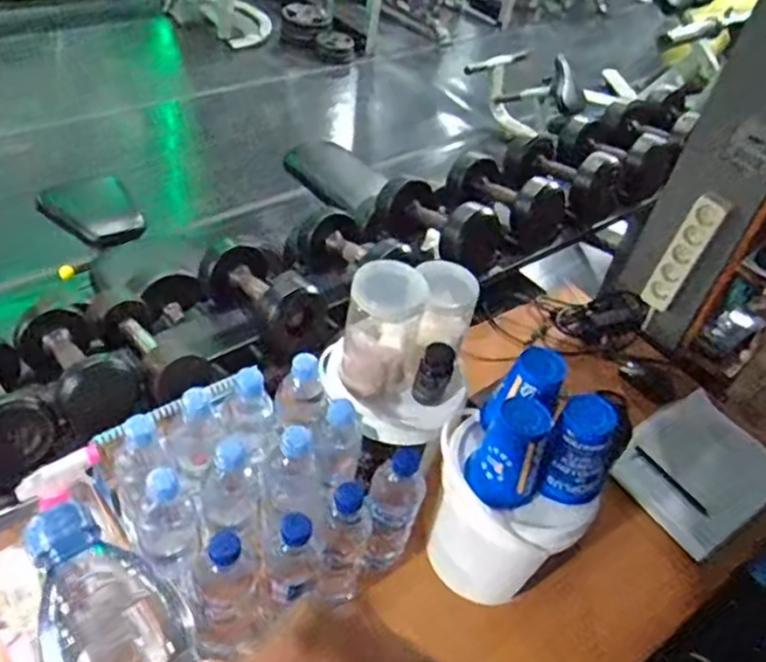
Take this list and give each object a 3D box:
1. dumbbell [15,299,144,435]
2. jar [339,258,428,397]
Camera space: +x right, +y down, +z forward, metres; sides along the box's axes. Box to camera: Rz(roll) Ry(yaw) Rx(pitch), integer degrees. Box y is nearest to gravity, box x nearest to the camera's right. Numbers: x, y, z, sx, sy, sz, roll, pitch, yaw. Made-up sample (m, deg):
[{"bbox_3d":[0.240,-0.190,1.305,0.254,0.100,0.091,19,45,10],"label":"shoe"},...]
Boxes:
[{"bbox_3d":[-0.454,0.044,0.999,0.112,0.092,0.276,-23,48,-32],"label":"dumbbell"},{"bbox_3d":[0.000,-0.001,0.865,0.085,0.169,0.078,7,42,-6],"label":"jar"}]

